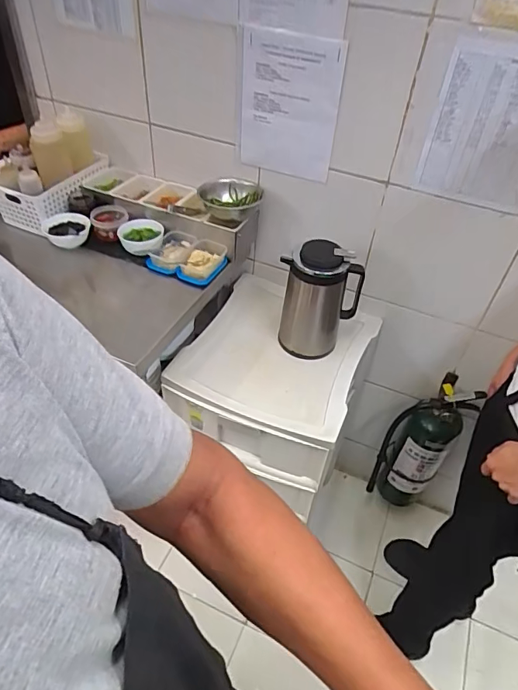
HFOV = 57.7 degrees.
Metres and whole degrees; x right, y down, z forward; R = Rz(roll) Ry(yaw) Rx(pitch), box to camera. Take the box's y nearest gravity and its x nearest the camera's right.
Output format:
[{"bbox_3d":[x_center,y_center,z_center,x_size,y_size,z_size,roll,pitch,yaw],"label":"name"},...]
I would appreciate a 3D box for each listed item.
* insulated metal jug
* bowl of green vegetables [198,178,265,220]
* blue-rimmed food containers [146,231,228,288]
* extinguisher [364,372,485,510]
[{"bbox_3d":[0.134,-0.096,1.080,0.141,0.261,0.124,31,50,25],"label":"insulated metal jug"},{"bbox_3d":[-0.068,-0.350,1.137,0.148,0.062,0.125,7,44,3],"label":"bowl of green vegetables"},{"bbox_3d":[-0.171,-0.207,1.116,0.162,0.048,0.112,19,46,15],"label":"blue-rimmed food containers"},{"bbox_3d":[0.465,0.302,1.384,0.159,0.488,0.142,35,52,28],"label":"extinguisher"}]

